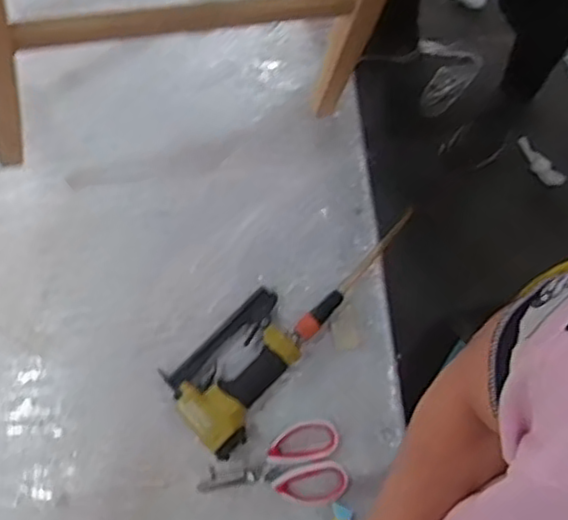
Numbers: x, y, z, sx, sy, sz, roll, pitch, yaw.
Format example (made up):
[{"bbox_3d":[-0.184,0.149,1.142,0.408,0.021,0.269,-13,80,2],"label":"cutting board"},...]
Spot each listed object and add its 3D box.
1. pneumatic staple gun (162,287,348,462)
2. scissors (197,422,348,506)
[{"bbox_3d":[-0.029,0.124,0.872,0.253,0.040,0.133,-43,78,-6],"label":"pneumatic staple gun"},{"bbox_3d":[-0.013,0.264,0.845,0.176,0.009,0.095,-11,76,2],"label":"scissors"}]

